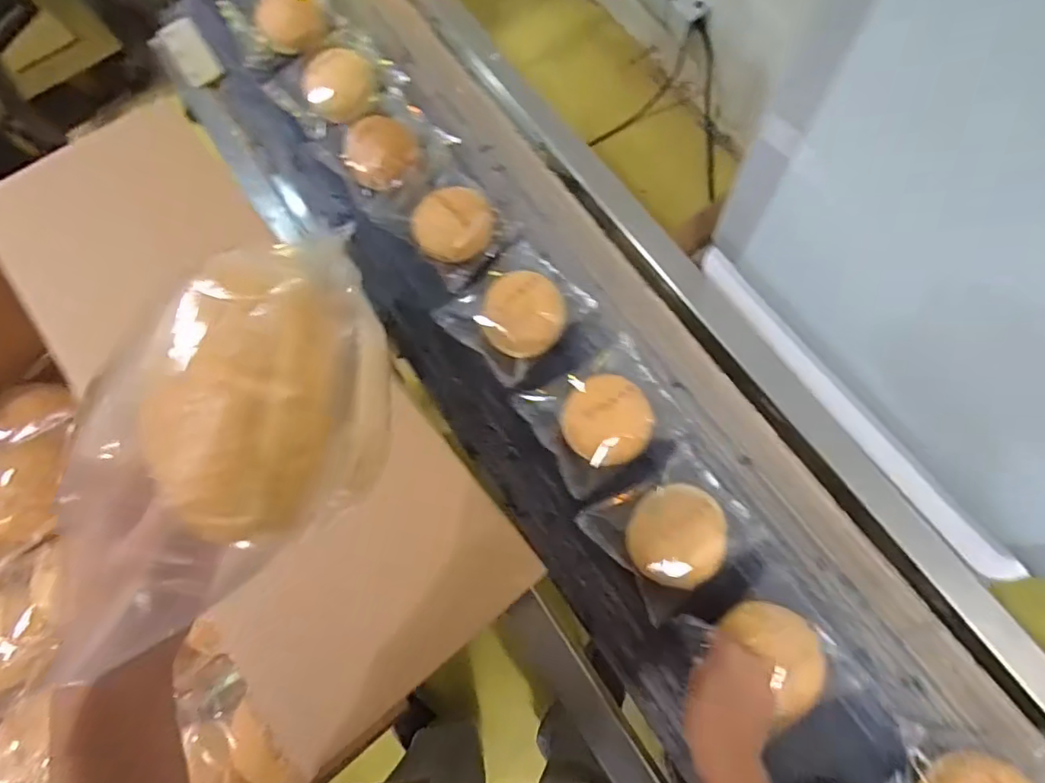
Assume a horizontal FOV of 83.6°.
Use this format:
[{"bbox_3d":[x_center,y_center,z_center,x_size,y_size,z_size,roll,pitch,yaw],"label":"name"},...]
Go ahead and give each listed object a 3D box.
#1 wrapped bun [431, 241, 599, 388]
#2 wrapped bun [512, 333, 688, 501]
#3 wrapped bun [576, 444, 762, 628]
[{"bbox_3d":[-0.008,-0.107,0.684,0.136,0.042,0.152,41,80,15],"label":"wrapped bun"},{"bbox_3d":[0.093,0.024,0.643,0.155,0.032,0.142,-30,73,-5],"label":"wrapped bun"},{"bbox_3d":[0.162,0.144,0.596,0.155,0.038,0.139,-33,73,-6],"label":"wrapped bun"}]

